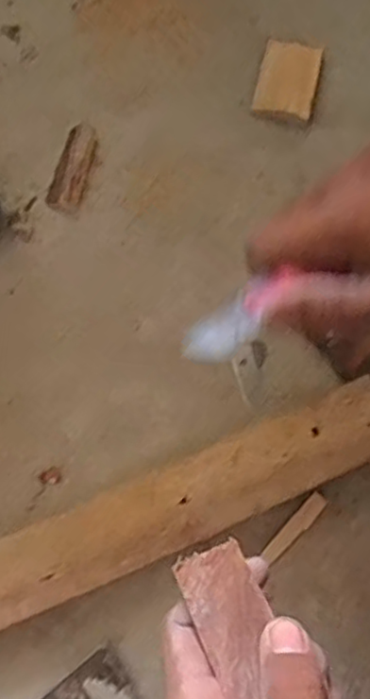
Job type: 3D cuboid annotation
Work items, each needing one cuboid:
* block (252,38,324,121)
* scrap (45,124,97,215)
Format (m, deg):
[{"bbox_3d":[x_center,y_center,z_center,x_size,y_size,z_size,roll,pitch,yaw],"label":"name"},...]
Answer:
[{"bbox_3d":[0.092,-0.241,0.602,0.052,0.020,0.073,14,76,2],"label":"block"},{"bbox_3d":[-0.099,-0.159,0.588,0.032,0.016,0.080,15,76,2],"label":"scrap"}]

